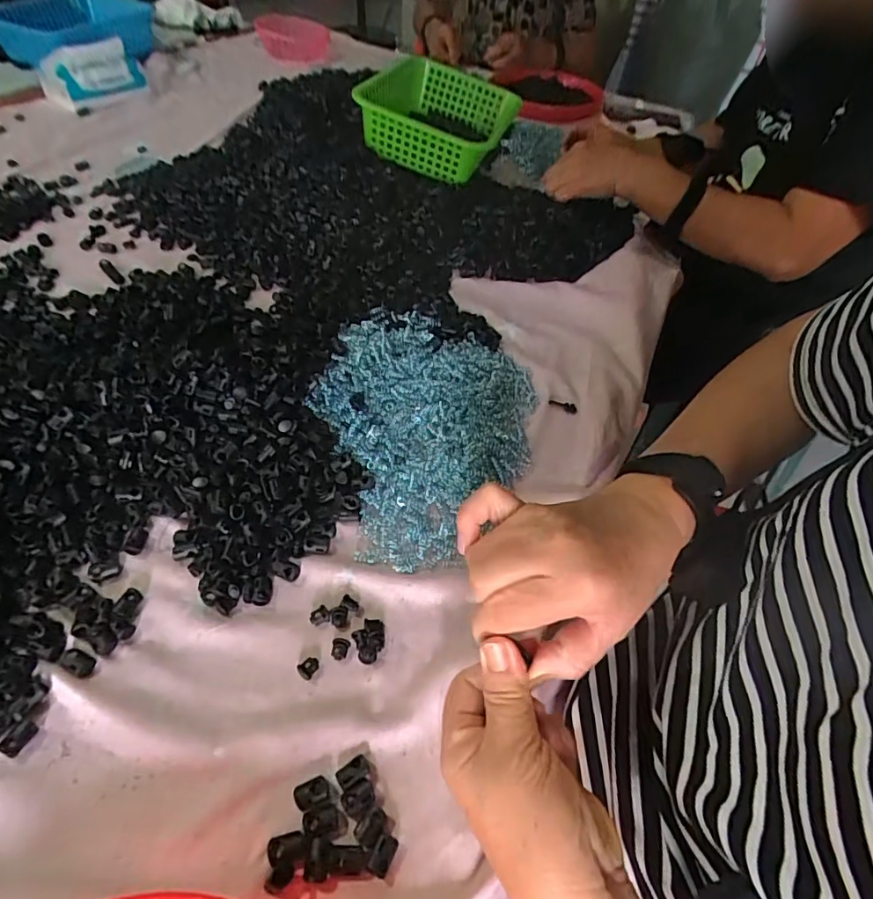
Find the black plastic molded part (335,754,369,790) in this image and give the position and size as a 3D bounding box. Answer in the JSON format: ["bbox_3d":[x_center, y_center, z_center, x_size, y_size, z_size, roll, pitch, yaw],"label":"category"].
[{"bbox_3d":[-0.052,0.200,0.320,0.019,0.006,0.012,-26,59,-24],"label":"black plastic molded part"}]

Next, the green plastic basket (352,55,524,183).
[{"bbox_3d":[0.009,-0.552,0.849,0.204,0.091,0.351,16,52,6],"label":"green plastic basket"}]

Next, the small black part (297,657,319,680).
[{"bbox_3d":[-0.091,0.154,0.366,0.012,0.005,0.015,31,55,17],"label":"small black part"}]

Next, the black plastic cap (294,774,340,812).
[{"bbox_3d":[-0.073,0.208,0.312,0.025,0.005,0.016,-8,53,-13],"label":"black plastic cap"}]

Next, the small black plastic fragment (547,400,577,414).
[{"bbox_3d":[0.134,-0.047,0.545,0.031,0.004,0.013,20,52,10],"label":"small black plastic fragment"}]

